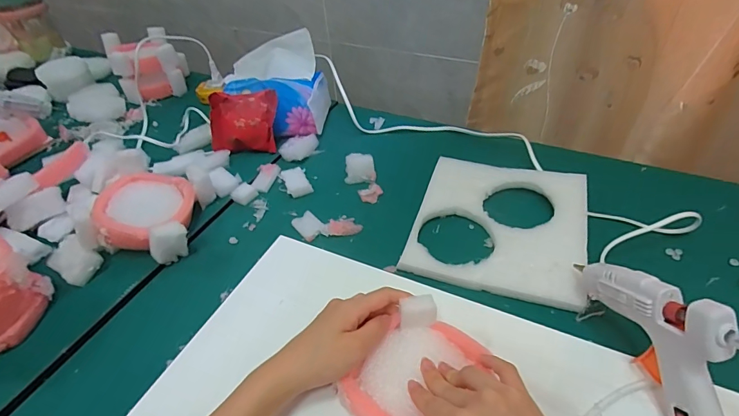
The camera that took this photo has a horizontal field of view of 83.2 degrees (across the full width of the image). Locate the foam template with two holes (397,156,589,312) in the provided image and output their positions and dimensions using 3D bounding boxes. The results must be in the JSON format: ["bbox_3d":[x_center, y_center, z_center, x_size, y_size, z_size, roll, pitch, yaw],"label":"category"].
[{"bbox_3d":[0.143,0.012,0.459,0.173,0.010,0.183,12,45,18],"label":"foam template with two holes"}]

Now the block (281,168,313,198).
[{"bbox_3d":[-0.096,-0.035,0.546,0.031,0.009,0.052,-18,44,-14],"label":"block"}]

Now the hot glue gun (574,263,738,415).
[{"bbox_3d":[0.210,0.091,0.300,0.023,0.102,0.139,-12,43,-7],"label":"hot glue gun"}]

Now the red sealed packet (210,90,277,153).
[{"bbox_3d":[-0.180,-0.123,0.593,0.091,0.082,0.030,2,9,-3],"label":"red sealed packet"}]

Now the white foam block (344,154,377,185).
[{"bbox_3d":[-0.013,-0.052,0.547,0.039,0.025,0.032,-6,43,-1],"label":"white foam block"}]

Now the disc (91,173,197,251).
[{"bbox_3d":[-0.256,0.002,0.490,0.091,0.057,0.108,-4,43,1],"label":"disc"}]

